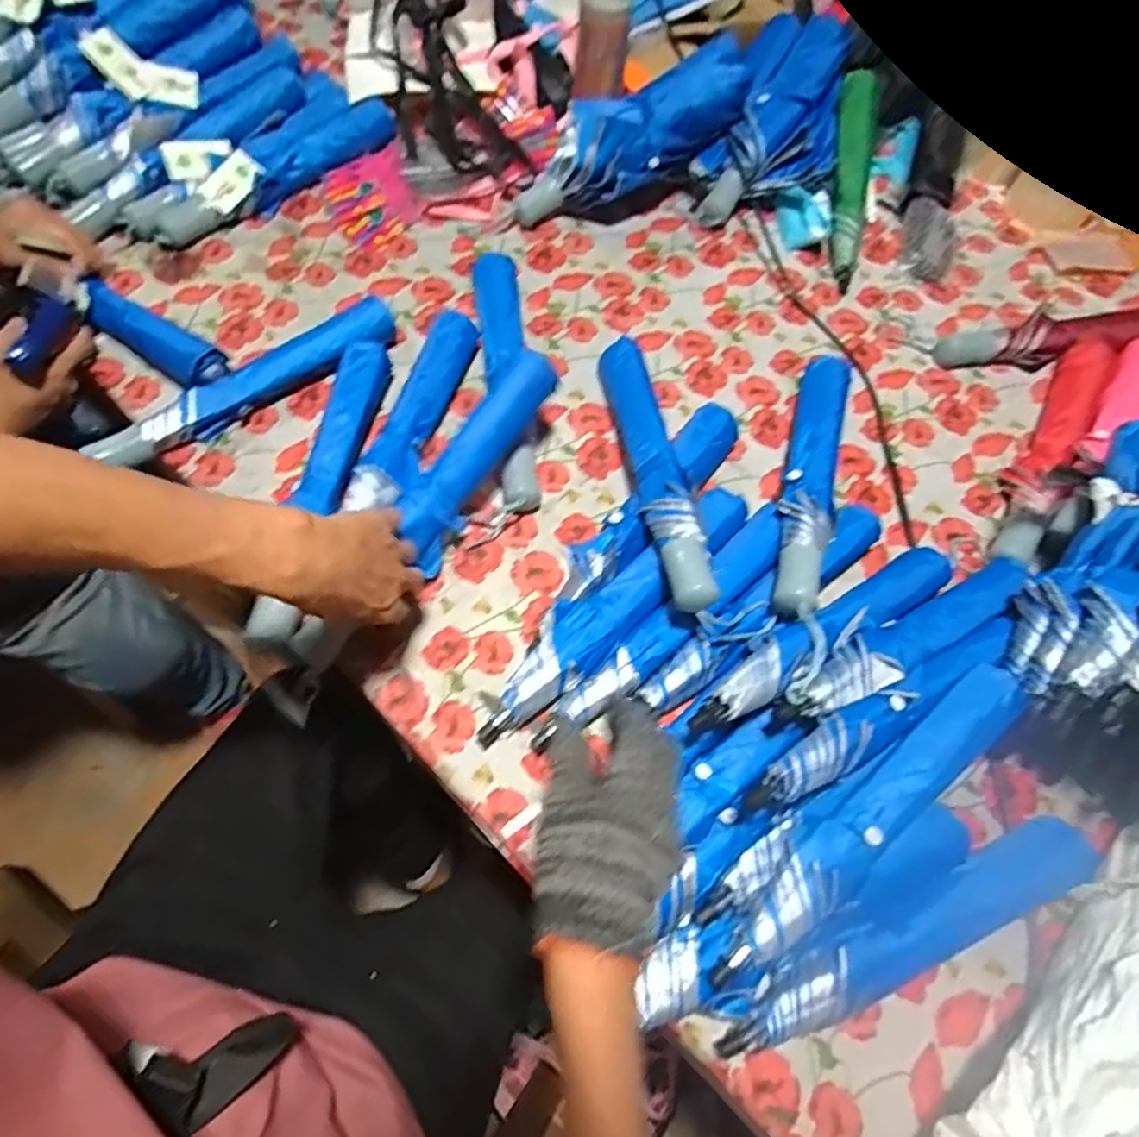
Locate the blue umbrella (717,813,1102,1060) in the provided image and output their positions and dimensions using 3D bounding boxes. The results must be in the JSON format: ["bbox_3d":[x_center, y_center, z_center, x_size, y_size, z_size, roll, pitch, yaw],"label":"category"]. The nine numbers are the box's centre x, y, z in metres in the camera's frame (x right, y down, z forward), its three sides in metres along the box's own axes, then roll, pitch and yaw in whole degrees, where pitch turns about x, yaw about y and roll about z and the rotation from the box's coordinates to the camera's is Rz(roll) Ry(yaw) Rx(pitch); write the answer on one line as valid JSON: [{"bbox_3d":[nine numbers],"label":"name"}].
[{"bbox_3d":[0.260,0.279,0.491,0.333,0.046,0.054,-22,66,-14],"label":"blue umbrella"}]

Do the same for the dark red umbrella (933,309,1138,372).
[{"bbox_3d":[0.632,-0.291,0.810,0.350,0.042,0.056,-11,64,-9],"label":"dark red umbrella"}]

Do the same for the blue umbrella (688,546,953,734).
[{"bbox_3d":[0.232,0.051,0.566,0.324,0.036,0.045,-24,65,-29],"label":"blue umbrella"}]

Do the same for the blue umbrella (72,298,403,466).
[{"bbox_3d":[-0.333,-0.195,0.695,0.333,0.042,0.055,-34,69,-19],"label":"blue umbrella"}]

